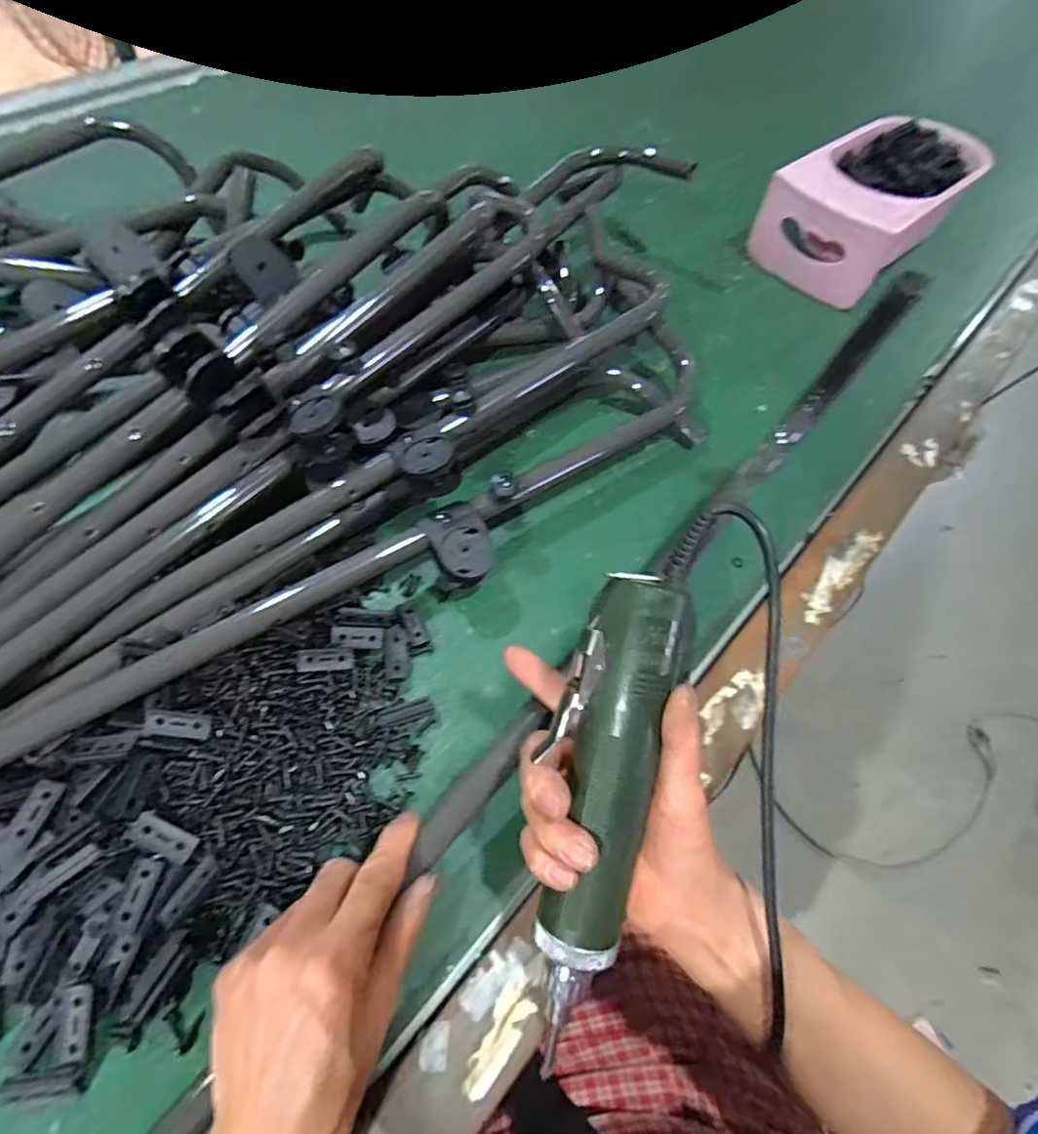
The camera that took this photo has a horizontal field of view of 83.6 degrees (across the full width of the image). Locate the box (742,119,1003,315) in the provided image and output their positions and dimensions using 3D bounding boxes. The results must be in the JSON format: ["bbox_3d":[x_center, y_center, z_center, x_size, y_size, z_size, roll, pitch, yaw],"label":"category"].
[{"bbox_3d":[0.417,-0.430,0.688,0.290,0.097,0.145,-38,68,-24],"label":"box"}]

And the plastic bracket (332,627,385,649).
[{"bbox_3d":[-0.110,0.049,0.397,0.034,0.007,0.015,1,58,-4],"label":"plastic bracket"}]

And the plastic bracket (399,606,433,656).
[{"bbox_3d":[-0.074,0.044,0.412,0.016,0.011,0.033,-15,61,-13],"label":"plastic bracket"}]

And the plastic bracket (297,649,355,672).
[{"bbox_3d":[-0.128,0.061,0.385,0.035,0.004,0.014,0,85,-18],"label":"plastic bracket"}]

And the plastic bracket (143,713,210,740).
[{"bbox_3d":[-0.200,0.093,0.342,0.034,0.005,0.013,11,56,-20],"label":"plastic bracket"}]

